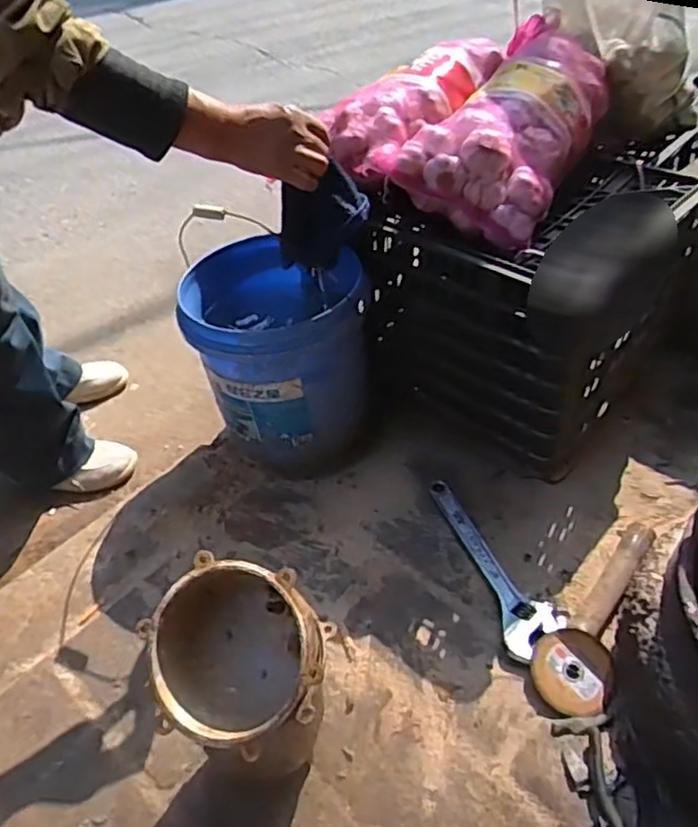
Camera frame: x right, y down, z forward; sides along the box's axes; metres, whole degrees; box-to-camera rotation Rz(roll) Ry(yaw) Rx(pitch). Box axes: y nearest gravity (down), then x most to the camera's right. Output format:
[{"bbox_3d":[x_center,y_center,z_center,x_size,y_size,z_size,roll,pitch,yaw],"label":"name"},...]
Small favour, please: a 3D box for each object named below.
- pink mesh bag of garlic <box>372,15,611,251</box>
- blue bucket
[{"bbox_3d":[0.244,-0.428,0.958,0.201,0.135,0.462,20,48,23],"label":"pink mesh bag of garlic"},{"bbox_3d":[-0.105,-0.087,0.988,0.238,0.284,0.258,-3,42,3],"label":"blue bucket"}]

